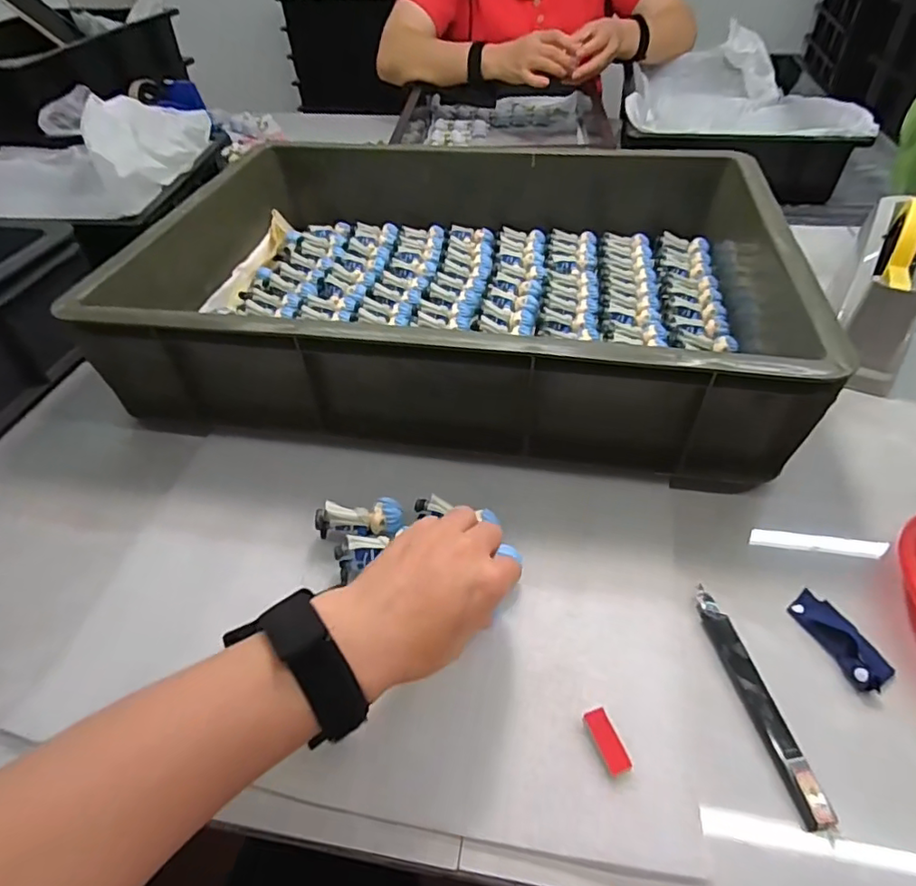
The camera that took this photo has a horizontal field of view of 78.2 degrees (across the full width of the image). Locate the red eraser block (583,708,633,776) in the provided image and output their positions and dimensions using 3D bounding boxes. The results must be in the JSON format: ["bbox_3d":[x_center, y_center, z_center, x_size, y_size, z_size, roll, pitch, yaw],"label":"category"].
[{"bbox_3d":[0.085,0.168,0.320,0.015,0.004,0.035,-17,49,-11],"label":"red eraser block"}]

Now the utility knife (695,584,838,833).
[{"bbox_3d":[0.177,0.151,0.338,0.019,0.010,0.137,-10,48,-5],"label":"utility knife"}]

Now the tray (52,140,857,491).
[{"bbox_3d":[0.013,-0.200,0.592,0.585,0.116,0.461,6,49,9],"label":"tray"}]

